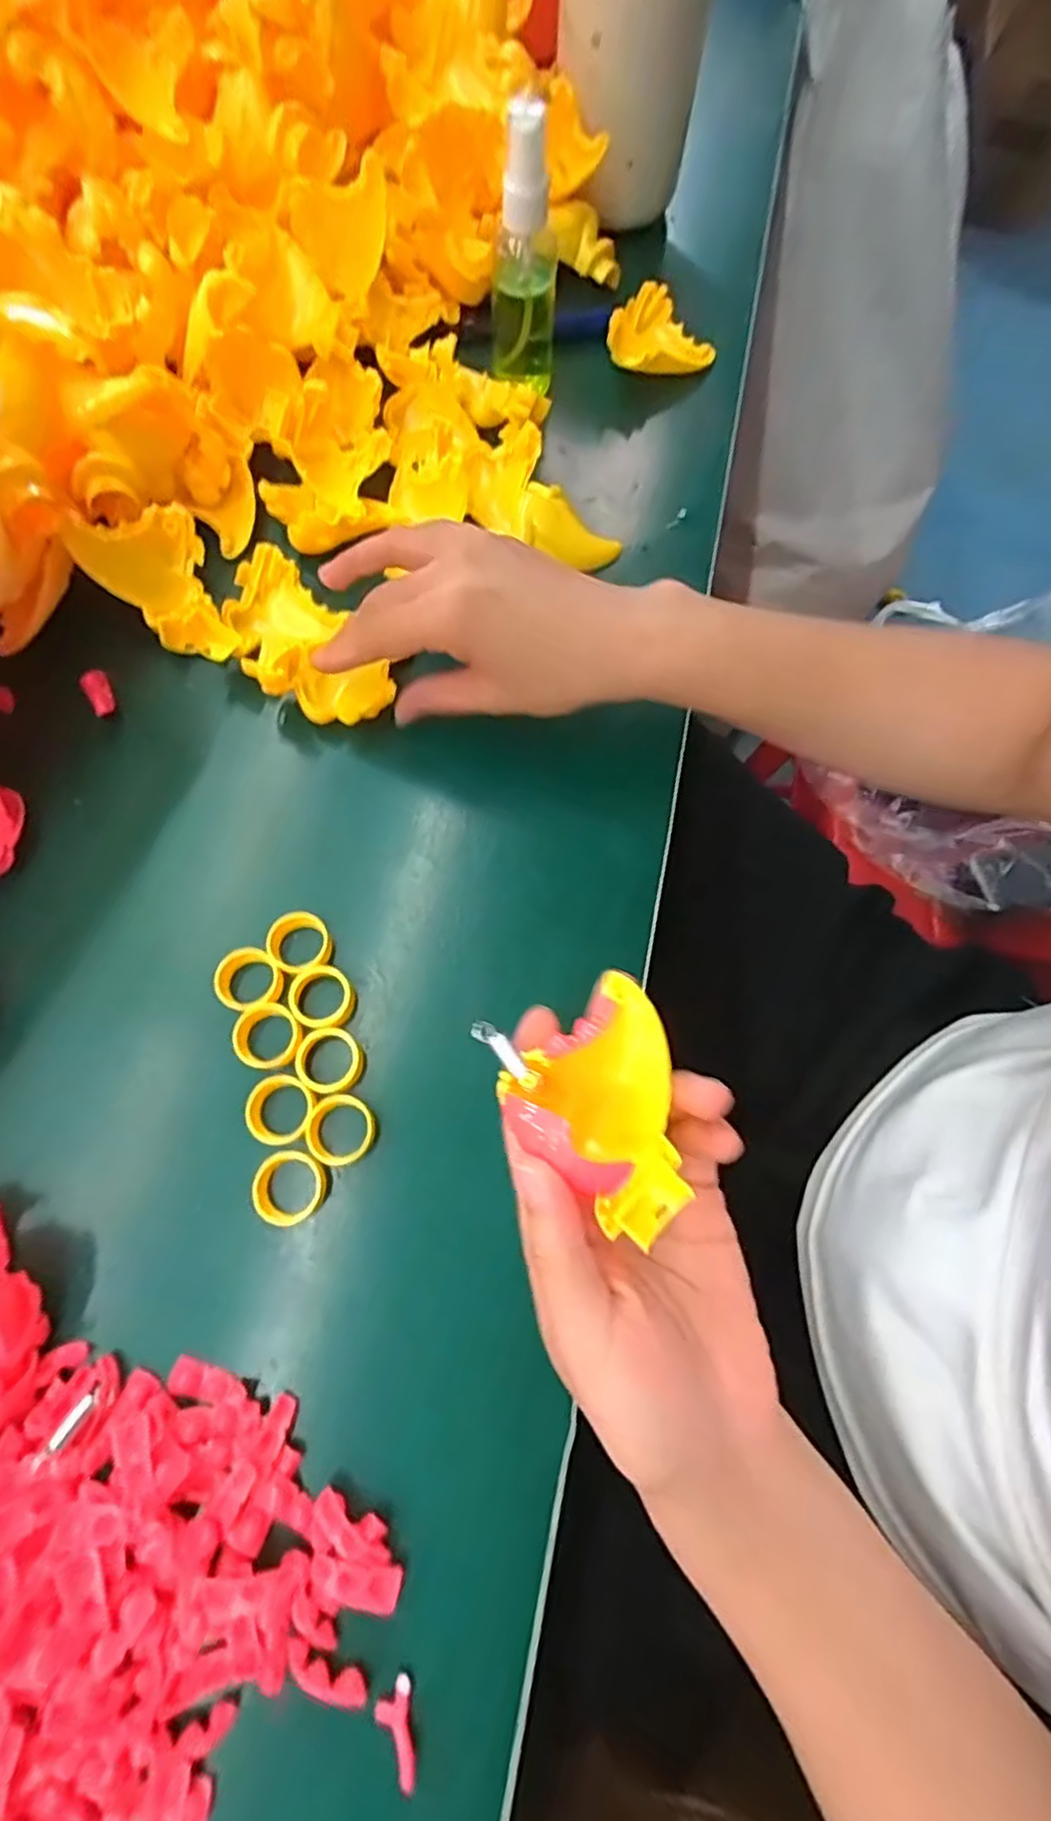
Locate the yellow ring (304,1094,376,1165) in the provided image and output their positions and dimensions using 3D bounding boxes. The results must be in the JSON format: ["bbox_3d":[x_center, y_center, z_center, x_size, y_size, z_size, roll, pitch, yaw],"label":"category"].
[{"bbox_3d":[-0.074,0.088,0.275,0.026,0.015,0.026,0,72,0],"label":"yellow ring"}]

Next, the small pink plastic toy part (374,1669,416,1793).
[{"bbox_3d":[-0.041,0.261,0.217,0.011,0.007,0.024,-8,72,-3],"label":"small pink plastic toy part"}]

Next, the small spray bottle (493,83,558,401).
[{"bbox_3d":[-0.001,-0.350,0.357,0.037,0.104,0.034,1,72,0],"label":"small spray bottle"}]

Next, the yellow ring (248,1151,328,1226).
[{"bbox_3d":[-0.091,0.108,0.266,0.027,0.013,0.026,0,72,0],"label":"yellow ring"}]

